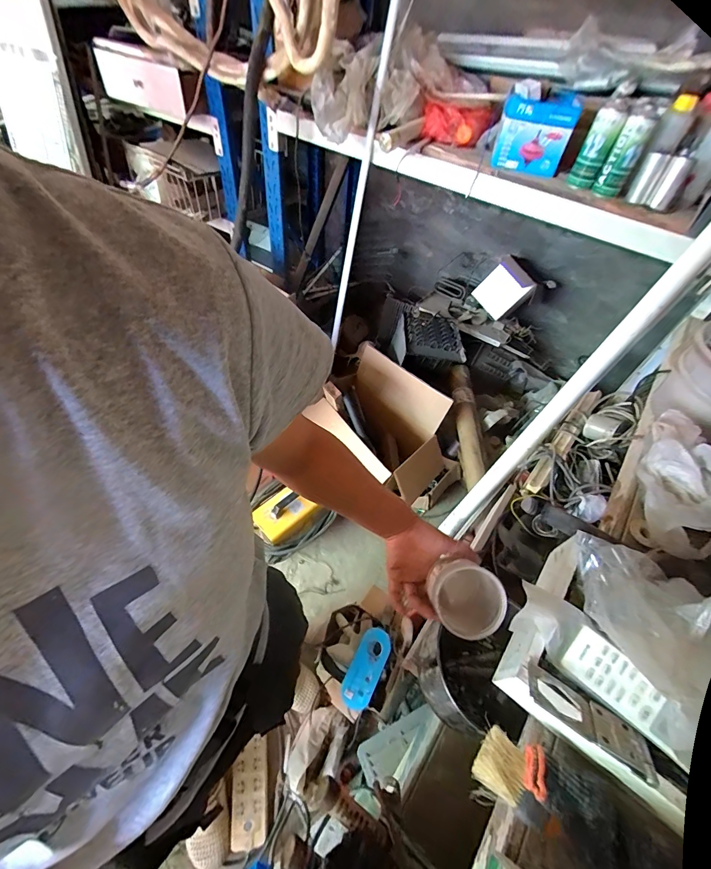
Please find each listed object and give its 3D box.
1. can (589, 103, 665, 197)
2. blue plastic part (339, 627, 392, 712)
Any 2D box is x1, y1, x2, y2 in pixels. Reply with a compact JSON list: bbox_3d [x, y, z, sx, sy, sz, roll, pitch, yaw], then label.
[{"bbox_3d":[0.644,-0.671,0.871,0.066,0.169,0.079,24,53,13],"label":"can"},{"bbox_3d":[0.025,0.590,0.909,0.077,0.018,0.191,22,78,24],"label":"blue plastic part"}]

